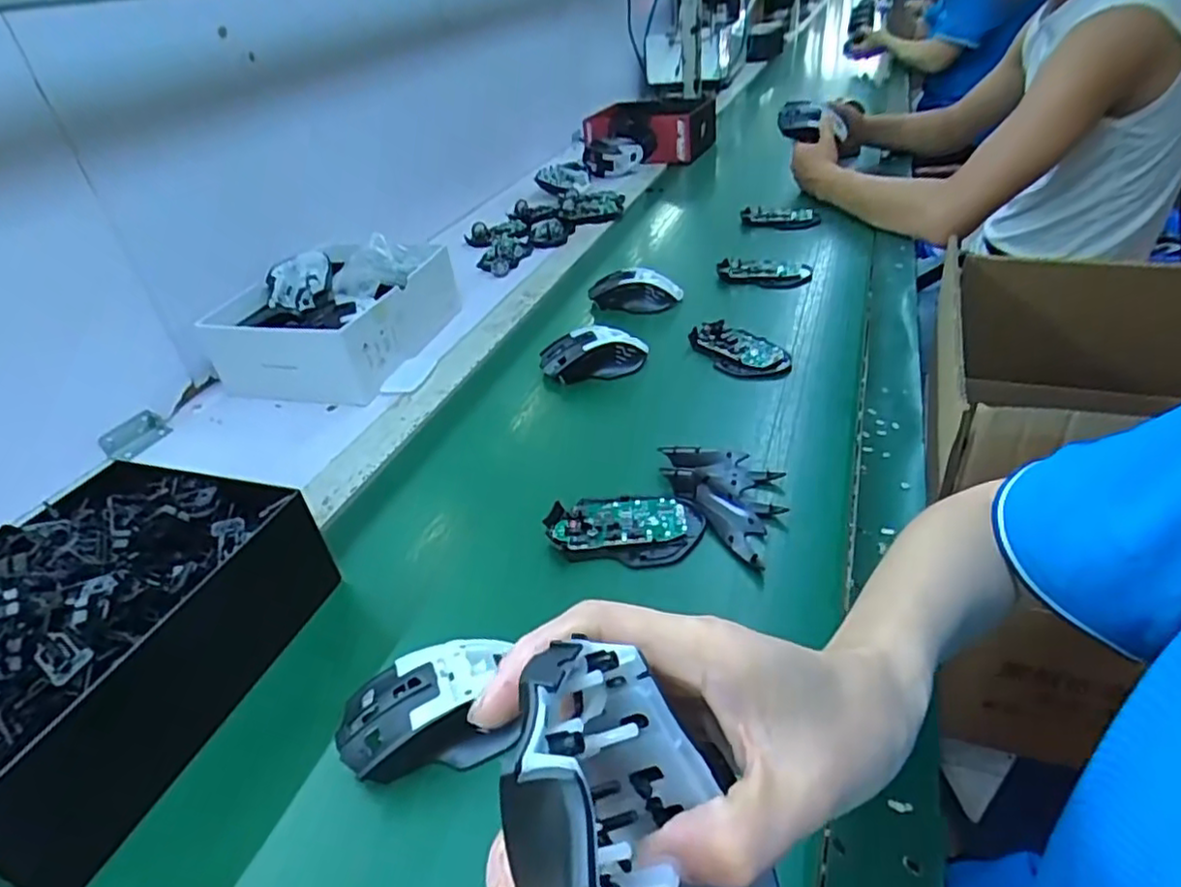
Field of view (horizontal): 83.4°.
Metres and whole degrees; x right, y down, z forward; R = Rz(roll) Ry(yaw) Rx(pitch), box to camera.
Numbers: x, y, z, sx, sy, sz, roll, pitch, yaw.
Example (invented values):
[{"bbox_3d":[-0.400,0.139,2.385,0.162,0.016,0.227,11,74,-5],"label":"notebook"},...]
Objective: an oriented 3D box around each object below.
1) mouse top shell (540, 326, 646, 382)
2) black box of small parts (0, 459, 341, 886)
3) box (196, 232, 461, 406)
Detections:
[{"bbox_3d":[0.004,-0.095,0.706,0.111,0.045,0.056,-8,36,-2],"label":"mouse top shell"},{"bbox_3d":[-0.311,0.115,0.411,0.178,0.105,0.224,8,38,19],"label":"black box of small parts"},{"bbox_3d":[-0.297,-0.157,0.807,0.217,0.091,0.250,9,37,13],"label":"box"}]

